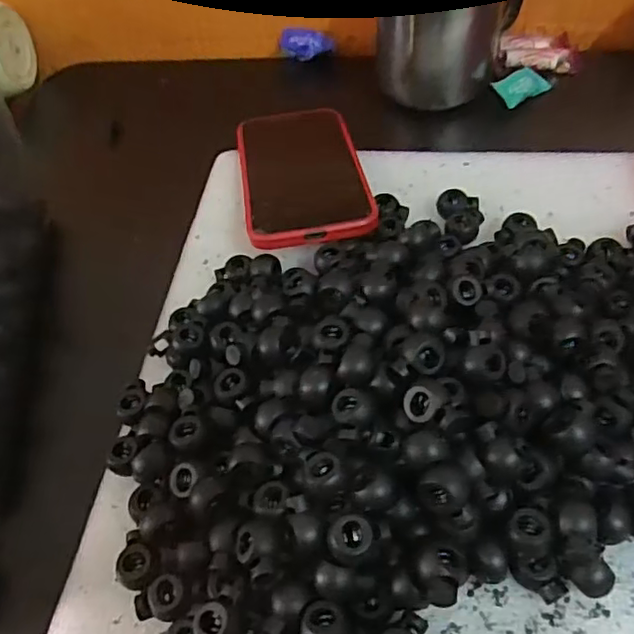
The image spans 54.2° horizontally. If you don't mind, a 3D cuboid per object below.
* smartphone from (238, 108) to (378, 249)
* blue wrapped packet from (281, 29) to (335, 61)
[{"bbox_3d":[-0.010,-0.088,0.367,0.068,0.007,0.137,-9,44,-3],"label":"smartphone"},{"bbox_3d":[-0.007,-0.204,0.461,0.038,0.019,0.011,-3,55,6],"label":"blue wrapped packet"}]

